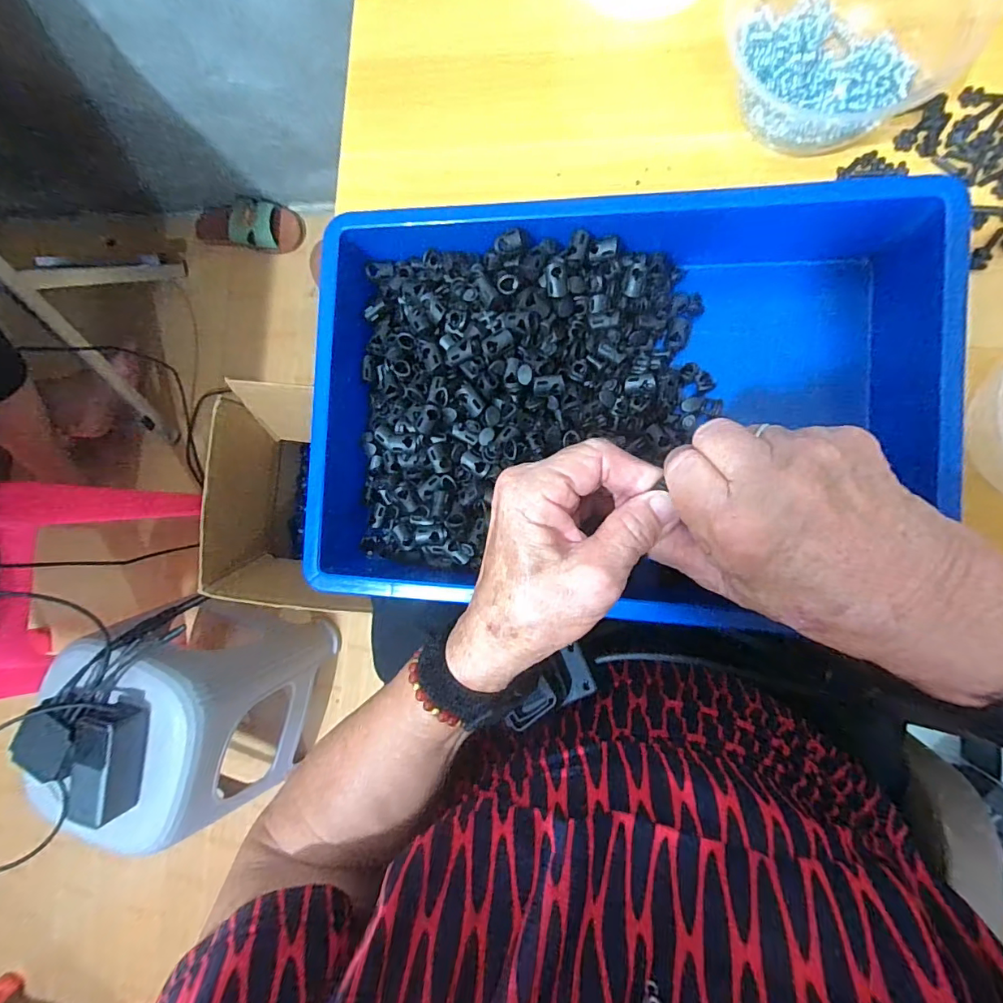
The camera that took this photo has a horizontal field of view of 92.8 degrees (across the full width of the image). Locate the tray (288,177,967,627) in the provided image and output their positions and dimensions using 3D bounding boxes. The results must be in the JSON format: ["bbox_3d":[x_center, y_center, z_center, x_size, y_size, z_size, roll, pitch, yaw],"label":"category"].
[{"bbox_3d":[0.064,-0.062,0.308,0.363,0.058,0.268,1,88,10],"label":"tray"}]

